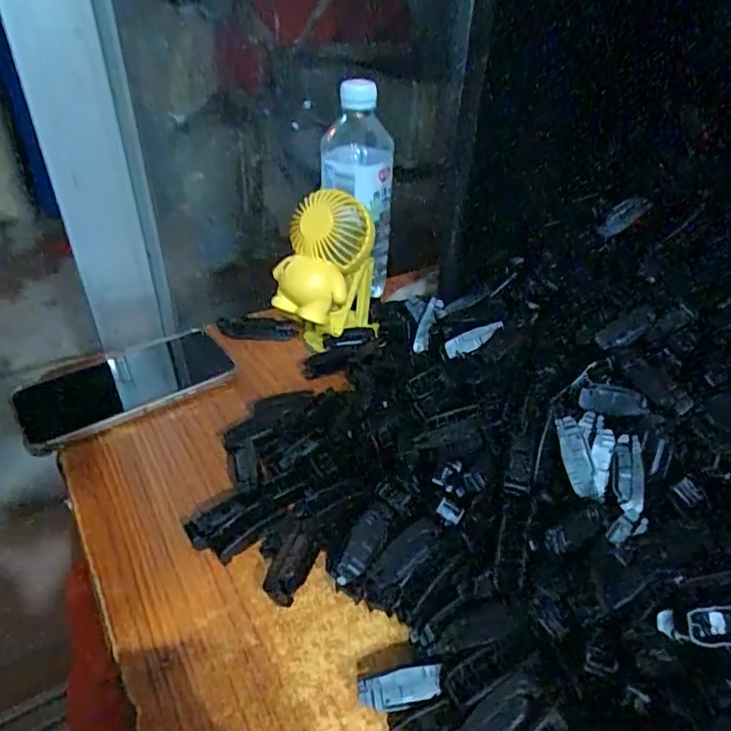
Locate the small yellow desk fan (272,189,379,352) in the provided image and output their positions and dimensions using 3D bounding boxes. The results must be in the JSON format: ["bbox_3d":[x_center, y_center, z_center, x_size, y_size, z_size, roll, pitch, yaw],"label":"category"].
[{"bbox_3d":[-0.036,-0.071,0.479,0.082,0.144,0.081,1,36,0],"label":"small yellow desk fan"}]

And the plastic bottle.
[{"bbox_3d":[-0.005,-0.167,0.551,0.074,0.199,0.063,25,43,29],"label":"plastic bottle"}]

